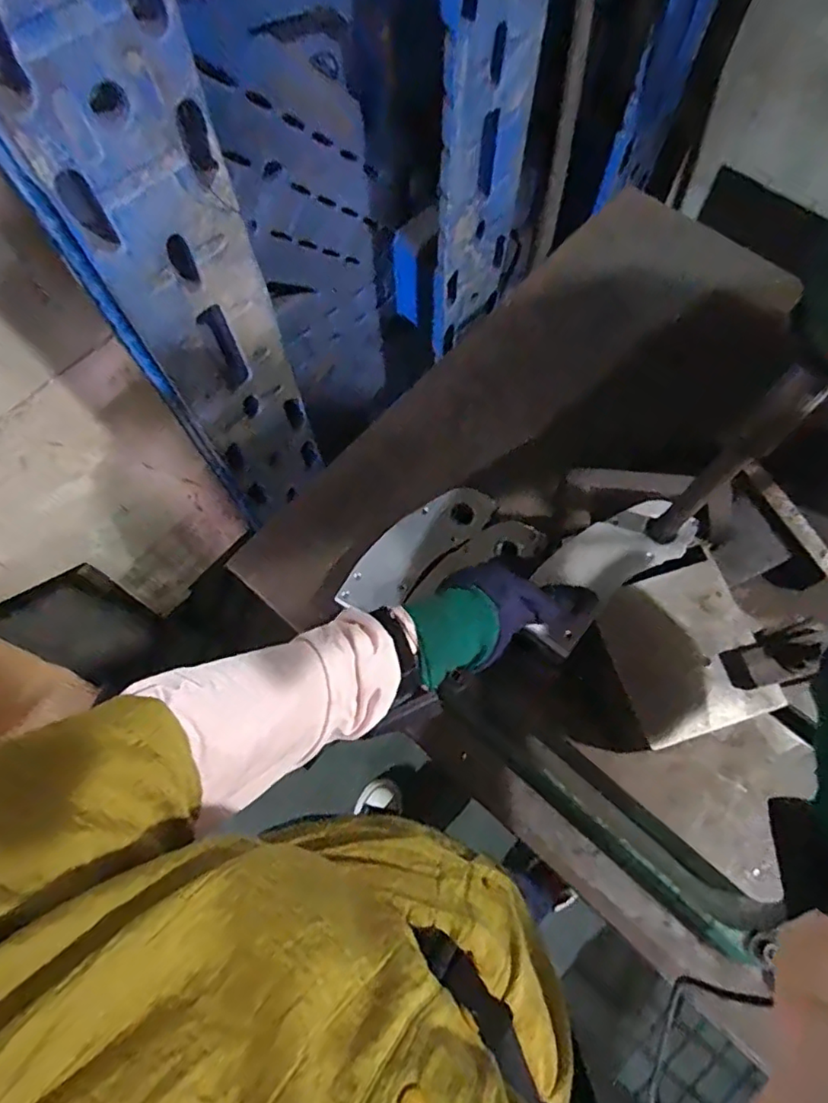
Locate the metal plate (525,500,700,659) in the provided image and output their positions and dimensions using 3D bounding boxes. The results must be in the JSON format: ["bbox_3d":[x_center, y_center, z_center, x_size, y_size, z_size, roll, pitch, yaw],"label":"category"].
[{"bbox_3d":[0.161,0.011,0.494,0.163,0.013,0.066,-38,73,-11],"label":"metal plate"}]

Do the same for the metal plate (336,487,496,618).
[{"bbox_3d":[0.001,-0.003,0.598,0.177,0.006,0.065,-42,82,-5],"label":"metal plate"}]

